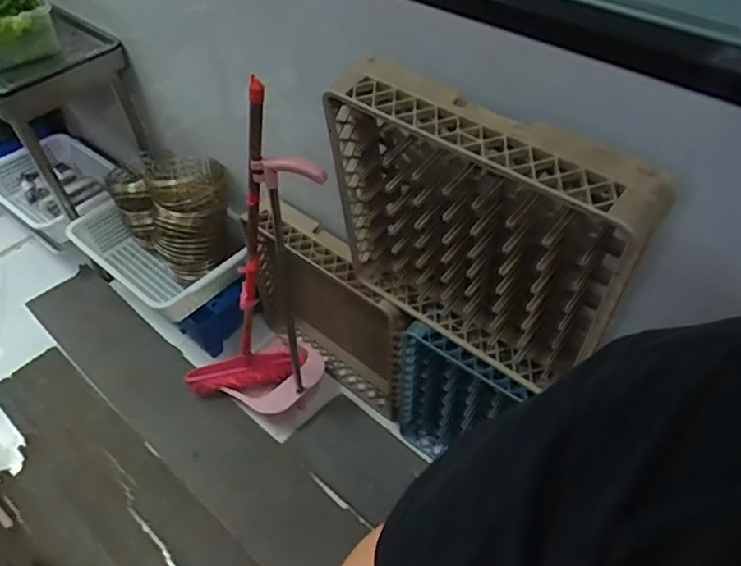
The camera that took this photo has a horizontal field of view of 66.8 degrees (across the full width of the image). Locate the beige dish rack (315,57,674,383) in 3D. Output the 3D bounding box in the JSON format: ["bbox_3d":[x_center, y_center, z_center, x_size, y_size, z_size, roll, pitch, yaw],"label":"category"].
[{"bbox_3d":[0.153,-0.062,0.924,0.506,0.491,0.138,35,57,27],"label":"beige dish rack"}]

